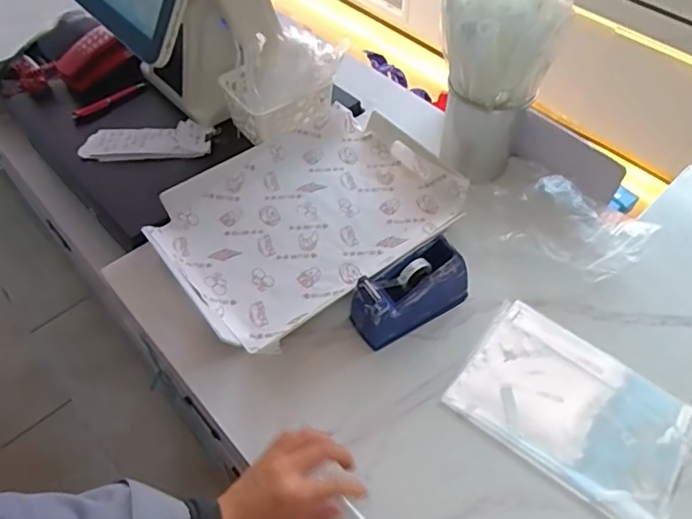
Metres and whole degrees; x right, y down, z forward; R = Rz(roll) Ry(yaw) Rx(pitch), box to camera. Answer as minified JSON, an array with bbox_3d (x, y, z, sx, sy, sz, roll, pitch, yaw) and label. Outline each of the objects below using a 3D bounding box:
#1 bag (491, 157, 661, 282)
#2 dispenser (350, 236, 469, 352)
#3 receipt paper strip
[{"bbox_3d":[0.277,-0.048,0.671,0.199,0.054,0.109,30,59,20],"label":"bag"},{"bbox_3d":[0.074,0.035,0.597,0.138,0.086,0.056,-26,58,-18],"label":"dispenser"},{"bbox_3d":[-0.298,-0.174,0.776,0.183,0.017,0.051,-4,83,-3],"label":"receipt paper strip"}]

